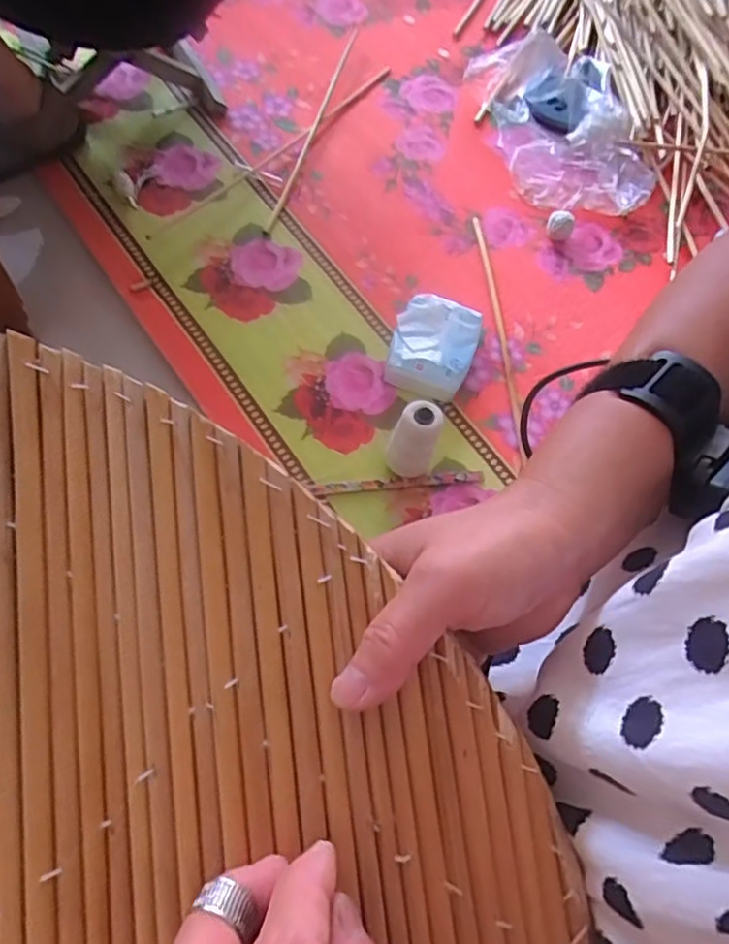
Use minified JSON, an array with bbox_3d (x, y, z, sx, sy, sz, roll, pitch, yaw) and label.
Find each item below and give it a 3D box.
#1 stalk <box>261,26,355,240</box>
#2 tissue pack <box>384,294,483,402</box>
[{"bbox_3d":[-0.082,-0.583,1.047,0.013,0.008,0.541,17,63,0],"label":"stalk"},{"bbox_3d":[0.094,-0.176,0.861,0.112,0.043,0.148,20,63,1],"label":"tissue pack"}]

